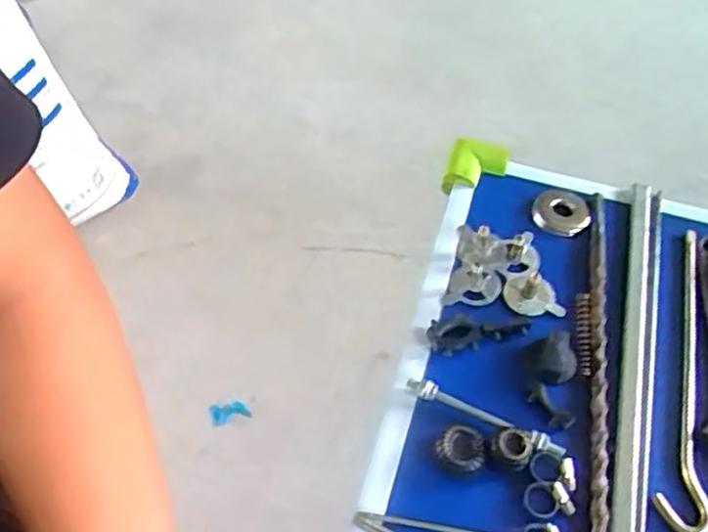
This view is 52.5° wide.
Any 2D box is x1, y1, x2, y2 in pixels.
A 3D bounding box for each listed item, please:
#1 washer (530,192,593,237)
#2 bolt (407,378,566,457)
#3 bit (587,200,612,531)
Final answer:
[{"bbox_3d":[0.198,-0.052,0.681,0.053,0.008,0.049,-1,53,1],"label":"washer"},{"bbox_3d":[0.100,0.114,0.547,0.125,0.015,0.015,22,57,17],"label":"bolt"},{"bbox_3d":[0.199,0.071,0.584,0.015,0.009,0.330,8,54,7],"label":"bit"}]

